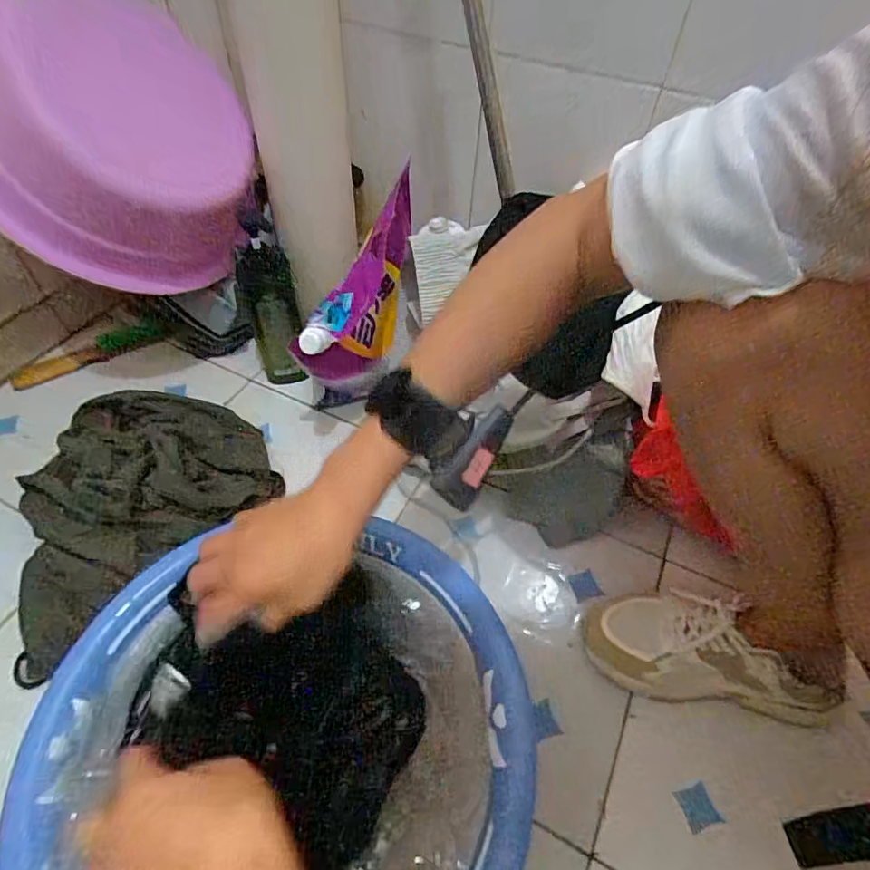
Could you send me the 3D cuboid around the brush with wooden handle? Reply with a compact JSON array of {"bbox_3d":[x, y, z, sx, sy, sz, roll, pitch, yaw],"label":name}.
[{"bbox_3d":[-0.488,-0.117,0.735,0.217,0.044,0.022,-23,56,-4],"label":"brush with wooden handle"}]

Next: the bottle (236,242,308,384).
[{"bbox_3d":[-0.213,-0.153,0.689,0.063,0.203,0.060,-18,54,-16],"label":"bottle"}]

